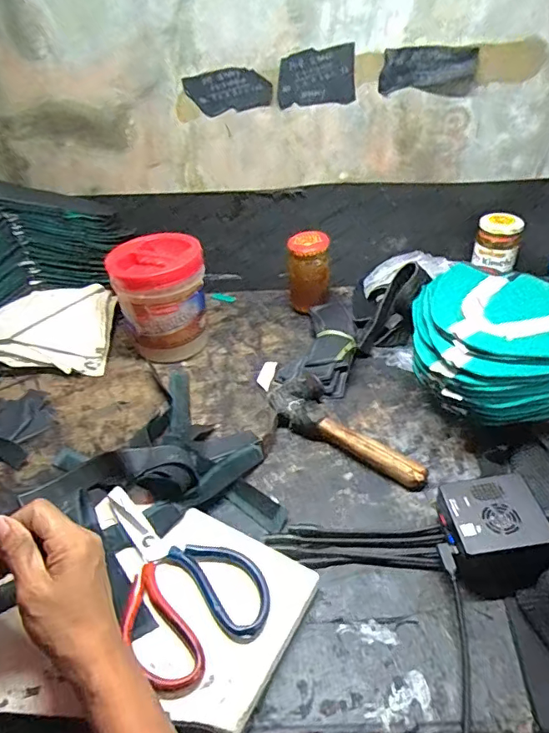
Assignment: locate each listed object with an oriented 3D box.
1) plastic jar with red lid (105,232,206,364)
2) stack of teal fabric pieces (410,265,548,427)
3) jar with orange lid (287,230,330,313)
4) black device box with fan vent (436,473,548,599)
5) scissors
[{"bbox_3d":[-0.152,-0.089,0.694,0.113,0.147,0.108,-2,40,2],"label":"plastic jar with red lid"},{"bbox_3d":[0.247,-0.021,0.588,0.213,0.126,0.198,-13,41,-12],"label":"stack of teal fabric pieces"},{"bbox_3d":[0.050,-0.134,0.749,0.060,0.115,0.049,-1,40,2],"label":"jar with orange lid"},{"bbox_3d":[0.189,0.147,0.445,0.077,0.053,0.086,-2,40,1],"label":"black device box with fan vent"},{"bbox_3d":[-0.093,0.167,0.435,0.110,0.015,0.191,-29,46,-27],"label":"scissors"}]

